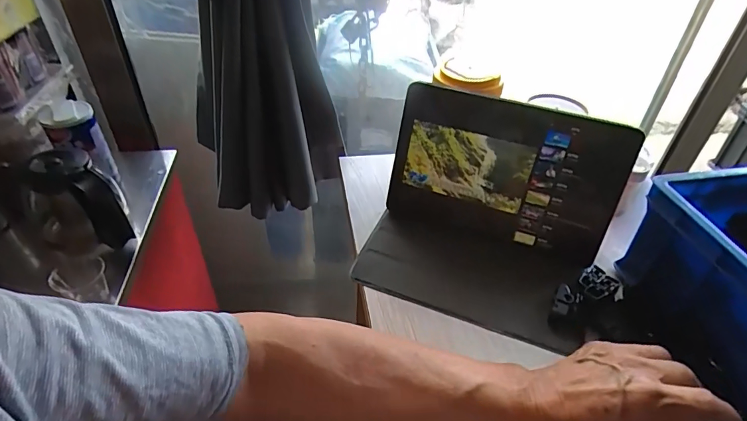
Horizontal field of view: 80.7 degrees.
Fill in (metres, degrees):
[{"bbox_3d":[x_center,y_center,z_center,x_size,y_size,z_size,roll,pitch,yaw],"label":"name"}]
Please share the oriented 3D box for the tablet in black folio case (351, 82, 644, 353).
[{"bbox_3d":[0.128,-0.012,0.487,0.251,0.164,0.212,16,42,15],"label":"tablet in black folio case"}]

